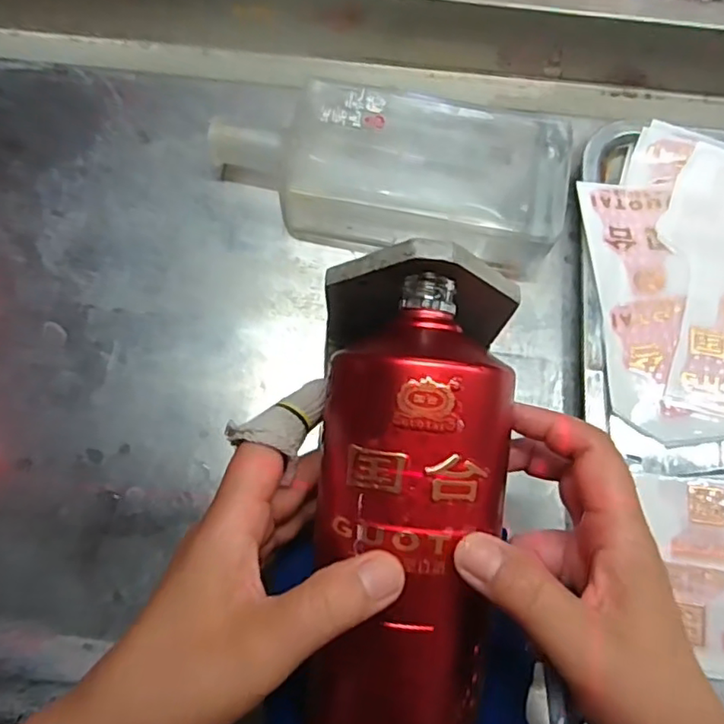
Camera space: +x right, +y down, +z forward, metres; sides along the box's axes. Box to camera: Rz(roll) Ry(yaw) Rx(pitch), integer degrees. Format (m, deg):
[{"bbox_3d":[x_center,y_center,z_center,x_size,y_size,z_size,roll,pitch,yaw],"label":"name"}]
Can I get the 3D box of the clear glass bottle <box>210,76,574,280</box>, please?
[{"bbox_3d":[0.015,-0.119,0.383,0.224,0.046,0.101,12,73,3],"label":"clear glass bottle"}]

